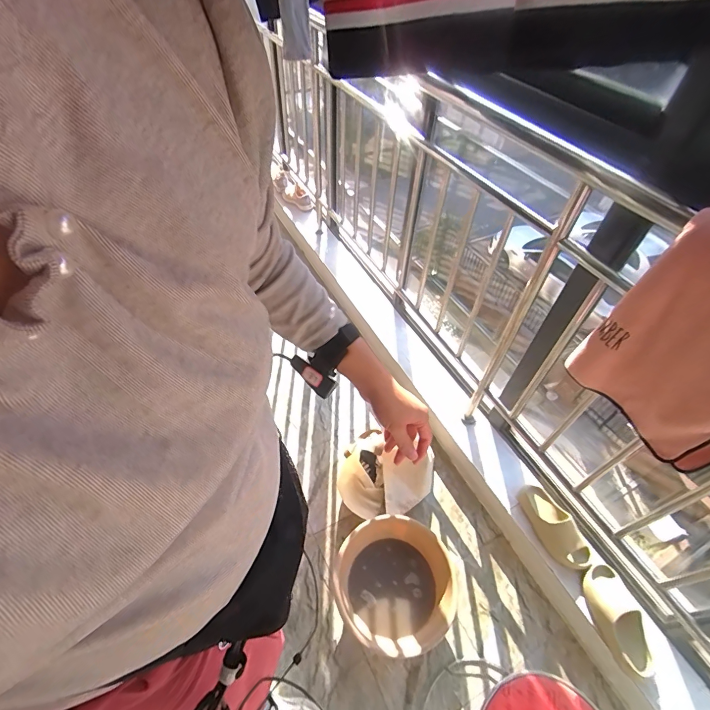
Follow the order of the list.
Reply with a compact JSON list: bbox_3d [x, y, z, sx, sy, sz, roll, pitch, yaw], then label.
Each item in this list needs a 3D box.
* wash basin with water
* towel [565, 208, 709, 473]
[{"bbox_3d":[0.122,0.712,1.210,0.358,0.130,0.346,1,51,-2],"label":"wash basin with water"},{"bbox_3d":[0.592,0.001,0.683,0.053,0.413,0.312,-22,55,-19],"label":"towel"}]

